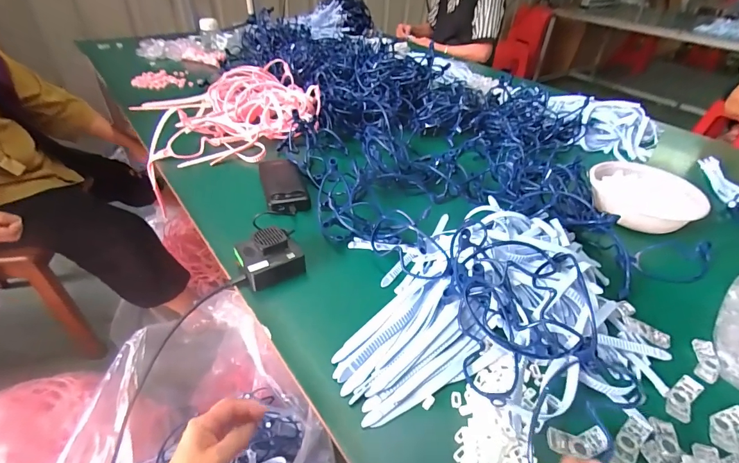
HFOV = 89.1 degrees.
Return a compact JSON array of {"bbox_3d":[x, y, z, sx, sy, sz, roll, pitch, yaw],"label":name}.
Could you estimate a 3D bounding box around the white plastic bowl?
[{"bbox_3d":[0.505,-0.066,0.697,0.180,0.049,0.192,2,38,-2],"label":"white plastic bowl"}]

